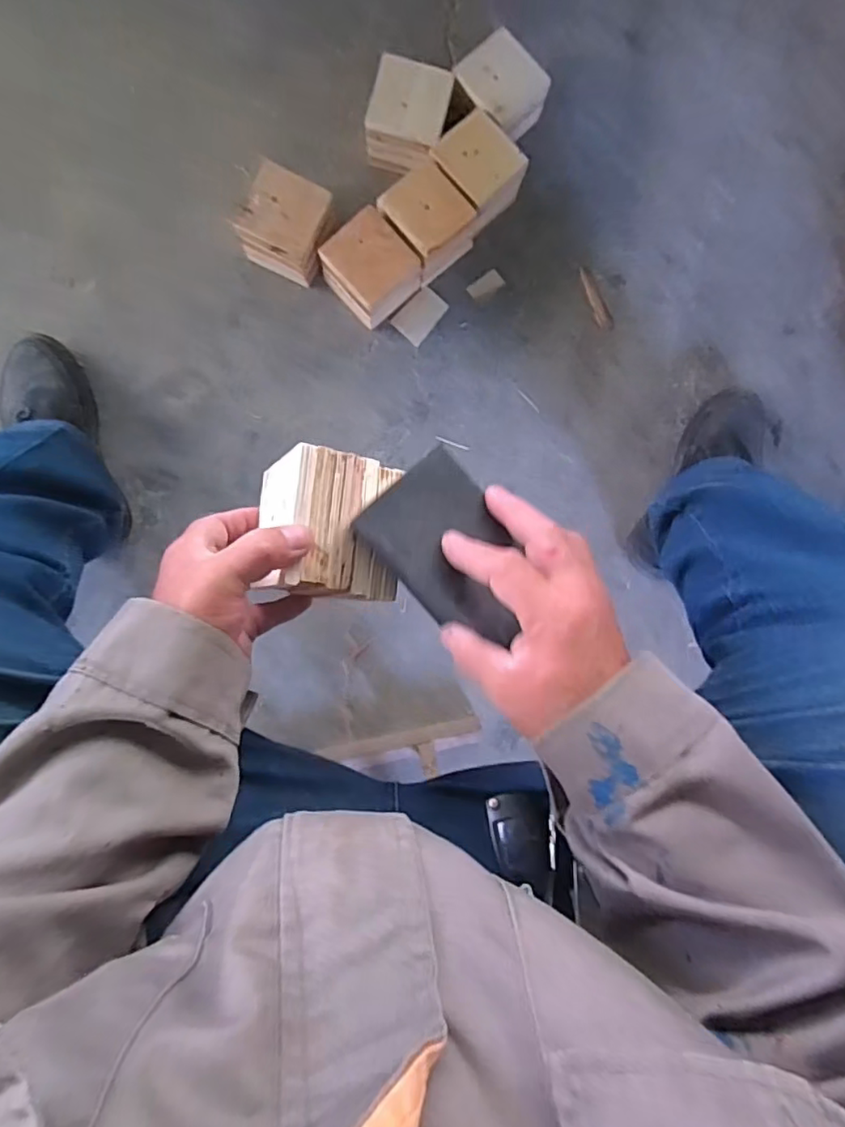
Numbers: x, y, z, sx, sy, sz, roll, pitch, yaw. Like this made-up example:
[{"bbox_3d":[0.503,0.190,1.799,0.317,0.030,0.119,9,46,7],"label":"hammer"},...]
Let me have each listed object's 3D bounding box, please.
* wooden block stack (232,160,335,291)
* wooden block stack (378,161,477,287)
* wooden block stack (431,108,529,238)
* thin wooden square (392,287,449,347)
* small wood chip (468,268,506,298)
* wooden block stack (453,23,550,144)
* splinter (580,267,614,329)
[{"bbox_3d":[-0.168,-0.419,0.745,0.099,0.082,0.101,23,88,-1],"label":"wooden block stack"},{"bbox_3d":[0.006,-0.428,0.748,0.088,0.071,0.095,-39,90,-2],"label":"wooden block stack"},{"bbox_3d":[0.067,-0.493,0.755,0.086,0.076,0.098,-39,90,-3],"label":"wooden block stack"},{"bbox_3d":[-0.001,-0.330,0.792,0.049,0.005,0.069,41,88,-1],"label":"thin wooden square"},{"bbox_3d":[0.084,-0.371,0.792,0.049,0.004,0.025,-34,90,-2],"label":"small wood chip"},{"bbox_3d":[0.096,-0.599,0.765,0.101,0.077,0.095,-41,91,-3],"label":"wooden block stack"},{"bbox_3d":[0.233,-0.358,0.806,0.023,0.005,0.091,-24,90,-2],"label":"splinter"}]

